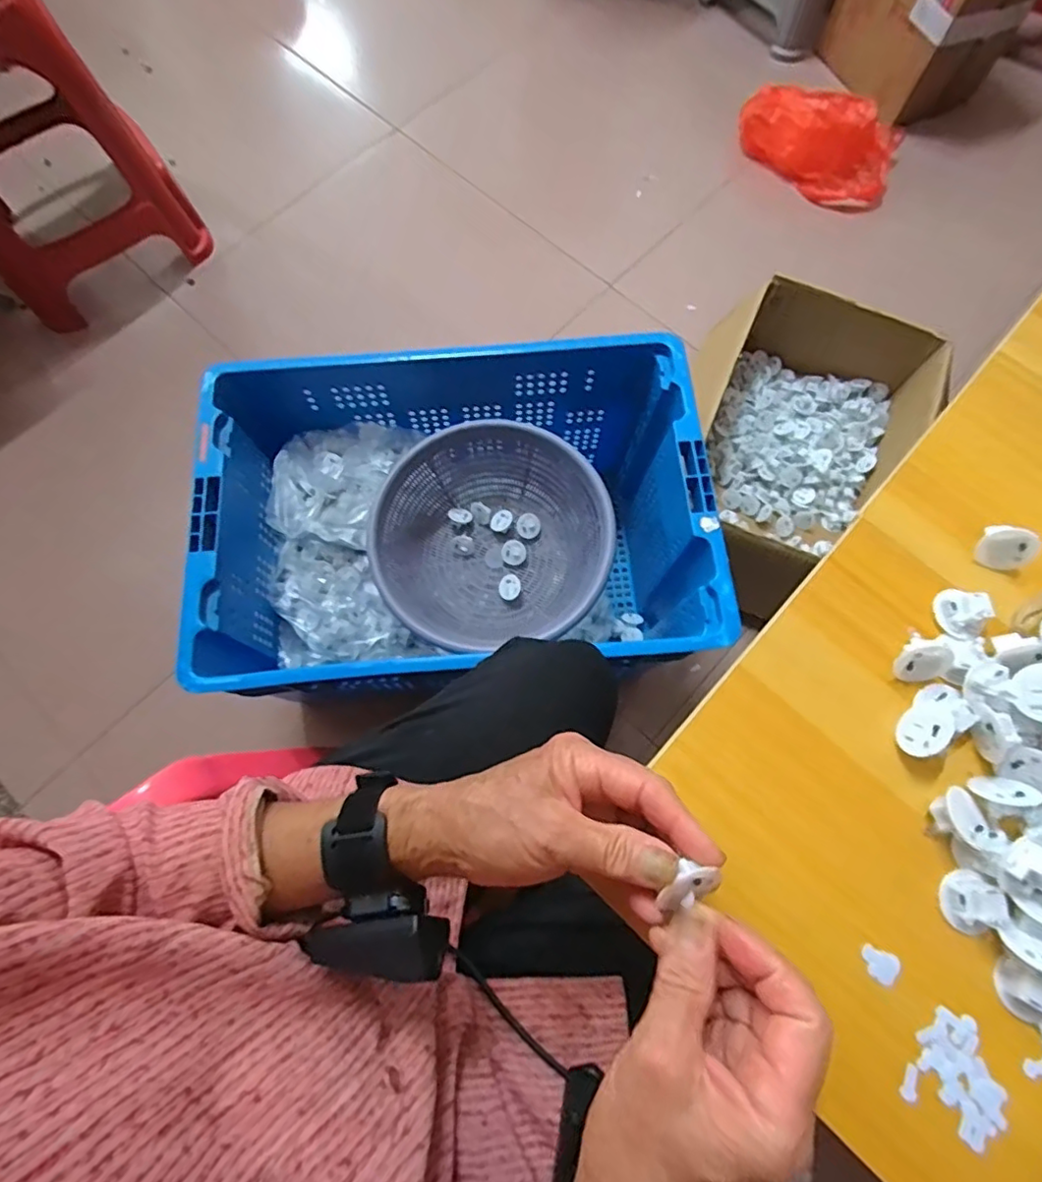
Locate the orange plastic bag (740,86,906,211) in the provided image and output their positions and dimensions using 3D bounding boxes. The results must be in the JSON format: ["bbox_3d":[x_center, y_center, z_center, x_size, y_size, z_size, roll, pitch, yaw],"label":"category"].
[{"bbox_3d":[0.608,-0.921,1.195,0.327,0.096,0.187,26,75,7],"label":"orange plastic bag"}]

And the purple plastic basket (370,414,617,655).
[{"bbox_3d":[-0.043,-0.074,0.773,0.283,0.126,0.286,0,73,0],"label":"purple plastic basket"}]

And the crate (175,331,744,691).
[{"bbox_3d":[-0.075,-0.070,0.796,0.579,0.276,0.394,-4,73,-1],"label":"crate"}]

